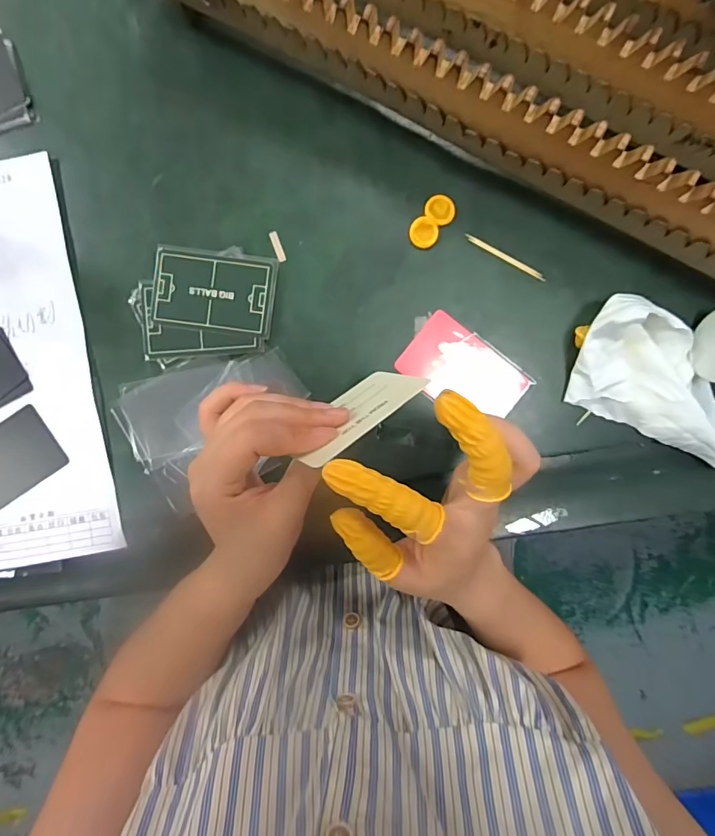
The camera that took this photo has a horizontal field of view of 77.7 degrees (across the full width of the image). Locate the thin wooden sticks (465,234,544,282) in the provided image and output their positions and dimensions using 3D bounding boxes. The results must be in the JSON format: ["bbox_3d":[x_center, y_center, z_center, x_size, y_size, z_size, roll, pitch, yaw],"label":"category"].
[{"bbox_3d":[0.107,-0.116,0.319,0.064,0.004,0.005,29,93,1],"label":"thin wooden sticks"}]

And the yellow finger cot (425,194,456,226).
[{"bbox_3d":[0.060,-0.149,0.316,0.021,0.004,0.020,0,92,2],"label":"yellow finger cot"}]

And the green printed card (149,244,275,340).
[{"bbox_3d":[-0.104,-0.092,0.323,0.087,0.005,0.057,8,94,1],"label":"green printed card"}]

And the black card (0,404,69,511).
[{"bbox_3d":[-0.269,0.034,0.339,0.085,0.004,0.055,-33,90,3],"label":"black card"}]

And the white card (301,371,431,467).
[{"bbox_3d":[0.000,-0.003,0.252,0.084,0.048,0.005,-40,121,-27],"label":"white card"}]

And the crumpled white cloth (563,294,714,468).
[{"bbox_3d":[0.217,-0.023,0.302,0.136,0.042,0.073,24,93,1],"label":"crumpled white cloth"}]

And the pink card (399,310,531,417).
[{"bbox_3d":[0.077,-0.033,0.323,0.087,0.004,0.052,38,93,0],"label":"pink card"}]

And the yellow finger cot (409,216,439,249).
[{"bbox_3d":[0.048,-0.133,0.318,0.020,0.004,0.020,0,92,2],"label":"yellow finger cot"}]

